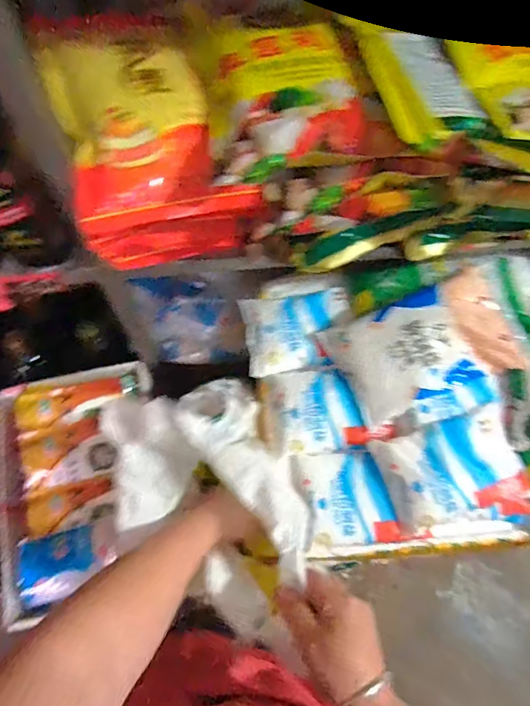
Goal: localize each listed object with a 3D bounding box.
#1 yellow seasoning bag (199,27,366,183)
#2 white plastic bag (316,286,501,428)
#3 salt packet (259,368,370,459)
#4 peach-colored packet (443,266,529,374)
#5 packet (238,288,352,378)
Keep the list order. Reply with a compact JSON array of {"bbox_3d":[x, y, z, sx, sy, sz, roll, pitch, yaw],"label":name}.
[{"bbox_3d":[0.011,-0.230,0.409,0.127,0.031,0.177,-8,70,-5],"label":"yellow seasoning bag"},{"bbox_3d":[0.180,0.013,0.602,0.167,0.046,0.167,-29,76,14],"label":"white plastic bag"},{"bbox_3d":[0.059,0.075,0.628,0.134,0.023,0.110,-11,72,11],"label":"salt packet"},{"bbox_3d":[0.270,-0.039,0.591,0.058,0.019,0.138,-15,71,-8],"label":"peach-colored packet"},{"bbox_3d":[0.047,-0.033,0.668,0.150,0.029,0.115,-8,70,-5],"label":"packet"}]

